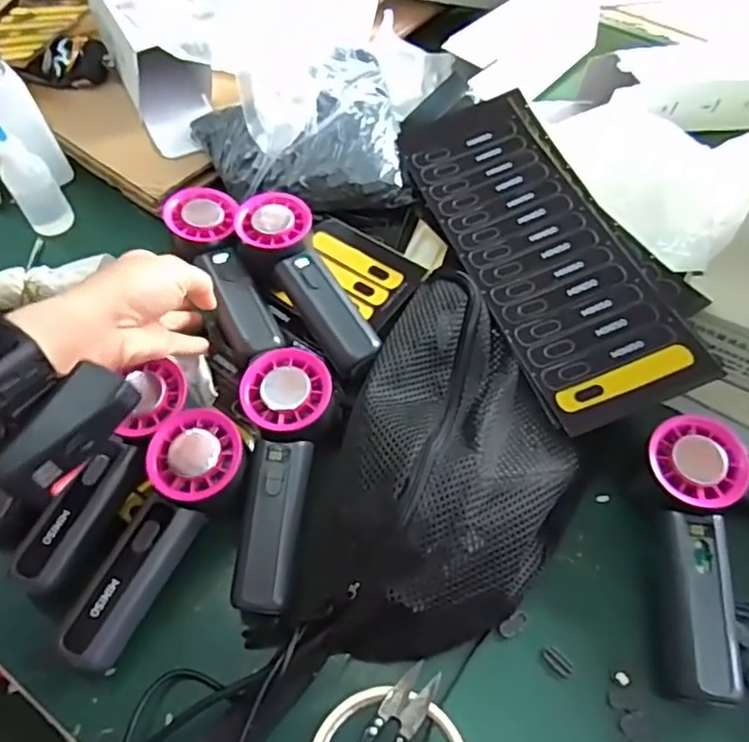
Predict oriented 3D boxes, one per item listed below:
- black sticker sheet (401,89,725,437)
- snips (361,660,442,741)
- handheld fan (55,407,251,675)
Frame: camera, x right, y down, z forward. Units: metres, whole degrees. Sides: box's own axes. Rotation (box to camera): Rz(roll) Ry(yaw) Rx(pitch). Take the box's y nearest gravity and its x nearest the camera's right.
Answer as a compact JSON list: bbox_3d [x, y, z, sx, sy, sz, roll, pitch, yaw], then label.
[{"bbox_3d":[0.123,-0.103,0.481,0.124,0.027,0.311,-18,60,-11],"label":"black sticker sheet"},{"bbox_3d":[0.001,0.205,0.338,0.022,0.008,0.101,33,64,18],"label":"snips"},{"bbox_3d":[-0.128,0.095,0.374,0.052,0.031,0.151,22,75,12],"label":"handheld fan"}]

